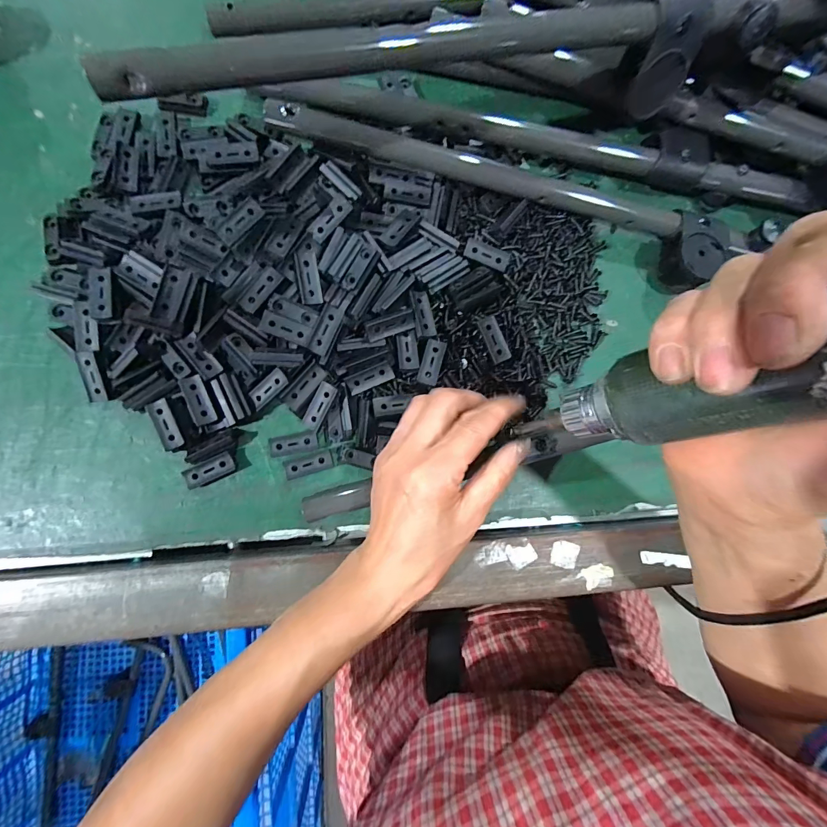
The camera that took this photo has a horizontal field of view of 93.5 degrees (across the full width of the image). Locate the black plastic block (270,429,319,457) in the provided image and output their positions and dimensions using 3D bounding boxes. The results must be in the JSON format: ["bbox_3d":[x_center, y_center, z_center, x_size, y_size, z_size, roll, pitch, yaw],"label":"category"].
[{"bbox_3d":[-0.087,0.022,0.284,0.033,0.008,0.014,-10,88,-5],"label":"black plastic block"}]

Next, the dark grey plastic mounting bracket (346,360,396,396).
[{"bbox_3d":[-0.031,-0.025,0.281,0.034,0.005,0.013,-24,86,6],"label":"dark grey plastic mounting bracket"}]

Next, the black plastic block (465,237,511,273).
[{"bbox_3d":[0.056,-0.121,0.297,0.035,0.004,0.016,22,92,-5],"label":"black plastic block"}]

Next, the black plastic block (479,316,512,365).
[{"bbox_3d":[0.061,-0.055,0.290,0.014,0.004,0.035,-22,90,-5],"label":"black plastic block"}]

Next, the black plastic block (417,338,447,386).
[{"bbox_3d":[0.014,-0.038,0.280,0.013,0.004,0.034,18,85,-3],"label":"black plastic block"}]

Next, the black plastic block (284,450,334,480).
[{"bbox_3d":[-0.076,0.038,0.285,0.034,0.008,0.014,-15,88,-5],"label":"black plastic block"}]

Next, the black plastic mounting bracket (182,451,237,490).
[{"bbox_3d":[-0.144,0.041,0.278,0.034,0.008,0.015,-23,89,-6],"label":"black plastic mounting bracket"}]

